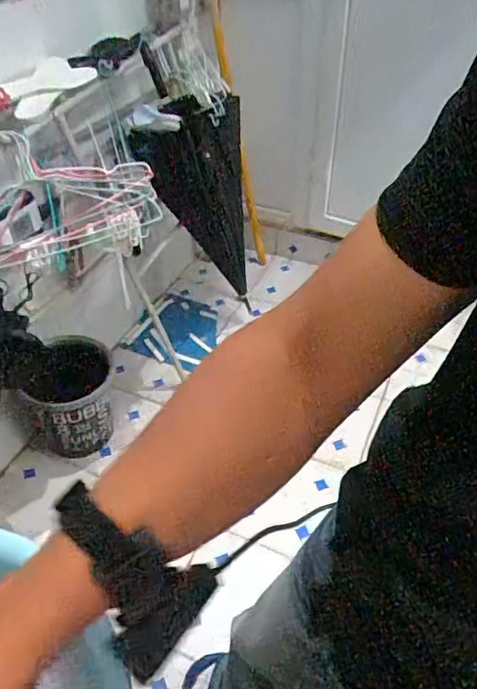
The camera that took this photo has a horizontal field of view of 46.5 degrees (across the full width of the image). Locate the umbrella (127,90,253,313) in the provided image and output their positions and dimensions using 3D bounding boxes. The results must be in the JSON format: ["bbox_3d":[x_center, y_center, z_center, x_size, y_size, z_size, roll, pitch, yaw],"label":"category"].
[{"bbox_3d":[-0.082,-0.442,1.904,0.262,1.042,0.210,9,74,12],"label":"umbrella"}]

